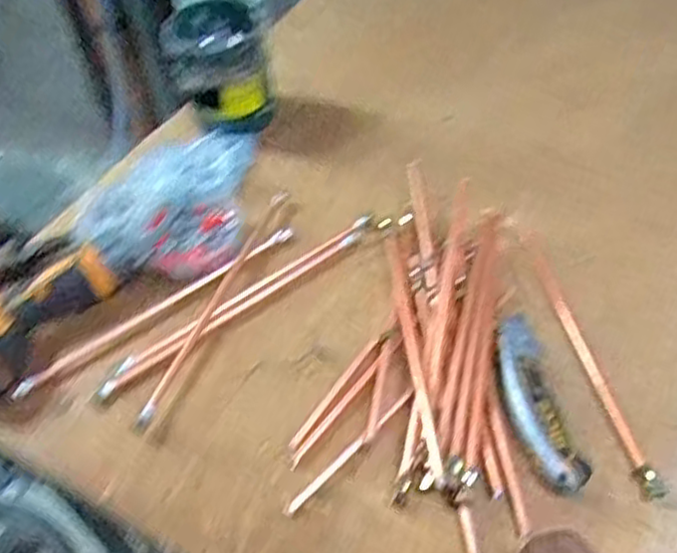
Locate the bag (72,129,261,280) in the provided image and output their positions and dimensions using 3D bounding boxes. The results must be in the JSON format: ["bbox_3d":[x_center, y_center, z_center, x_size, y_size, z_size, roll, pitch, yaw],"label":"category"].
[{"bbox_3d":[-0.190,-0.085,0.792,0.173,0.039,0.220,1,49,5],"label":"bag"}]

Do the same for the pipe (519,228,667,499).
[{"bbox_3d":[0.219,0.062,0.649,0.019,0.015,0.286,-10,49,-5],"label":"pipe"}]

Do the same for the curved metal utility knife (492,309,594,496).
[{"bbox_3d":[0.163,0.102,0.610,0.047,0.021,0.164,-10,49,-4],"label":"curved metal utility knife"}]

